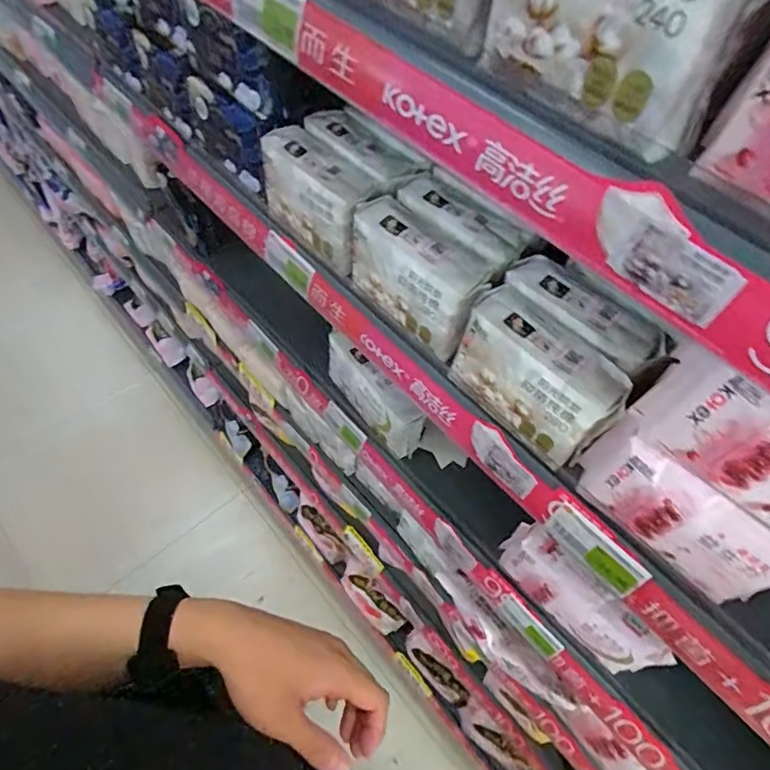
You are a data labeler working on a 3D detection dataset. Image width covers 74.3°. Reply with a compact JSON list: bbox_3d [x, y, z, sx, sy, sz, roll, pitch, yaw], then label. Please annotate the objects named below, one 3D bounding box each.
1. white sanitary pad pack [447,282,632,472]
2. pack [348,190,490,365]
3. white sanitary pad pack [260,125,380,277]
[{"bbox_3d":[0.119,-0.008,0.418,0.057,0.087,0.140,-35,66,-24],"label":"white sanitary pad pack"},{"bbox_3d":[0.027,-0.098,0.465,0.056,0.089,0.138,-31,65,-22],"label":"pack"},{"bbox_3d":[-0.066,-0.187,0.517,0.054,0.088,0.132,-36,66,-24],"label":"white sanitary pad pack"}]

